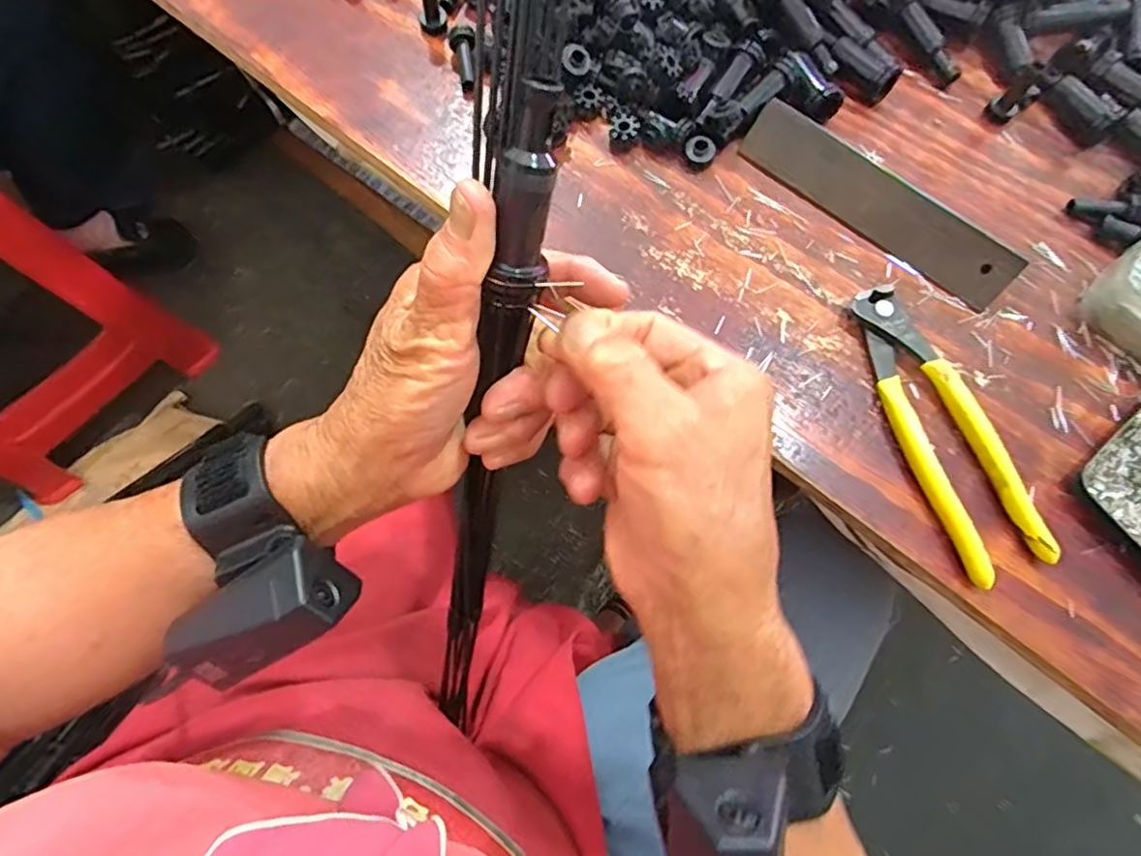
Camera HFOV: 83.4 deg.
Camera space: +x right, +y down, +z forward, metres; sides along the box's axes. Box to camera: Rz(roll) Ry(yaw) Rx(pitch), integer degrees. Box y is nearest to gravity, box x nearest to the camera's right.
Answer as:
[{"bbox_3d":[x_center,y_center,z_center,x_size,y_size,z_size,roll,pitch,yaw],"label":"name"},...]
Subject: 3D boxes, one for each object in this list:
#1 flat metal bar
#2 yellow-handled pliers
[{"bbox_3d":[0.181,-0.133,0.381,0.172,0.036,0.006,38,33,8],"label":"flat metal bar"},{"bbox_3d":[0.199,-0.002,0.346,0.044,0.018,0.162,-16,73,-8],"label":"yellow-handled pliers"}]

